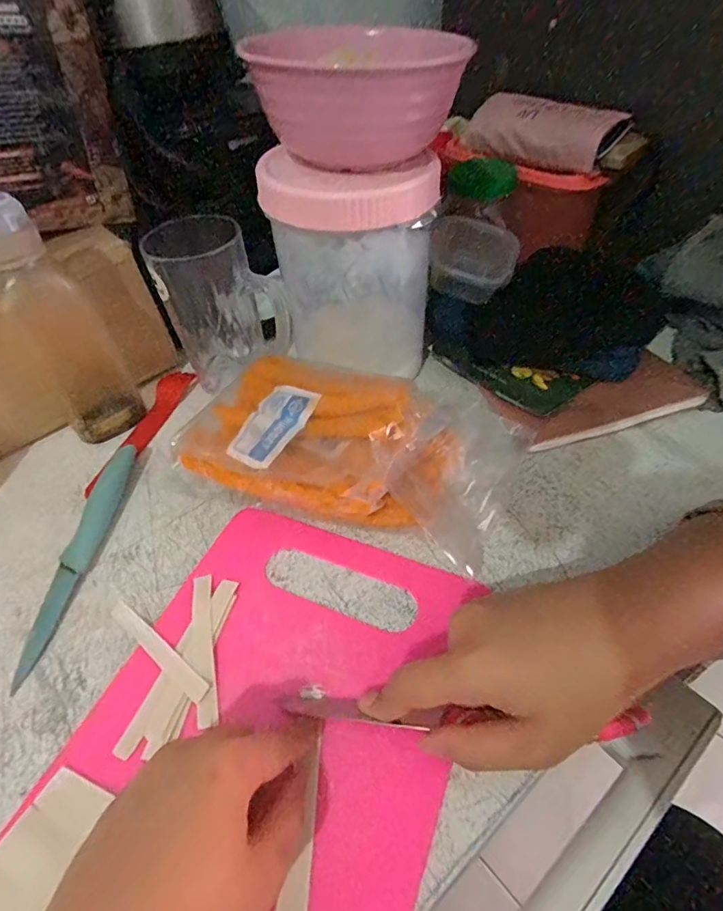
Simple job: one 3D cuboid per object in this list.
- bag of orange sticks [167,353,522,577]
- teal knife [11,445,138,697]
[{"bbox_3d":[-0.010,-0.009,0.365,0.227,0.066,0.127,13,50,16],"label":"bag of orange sticks"},{"bbox_3d":[-0.195,0.065,0.341,0.023,0.014,0.169,6,60,10],"label":"teal knife"}]

